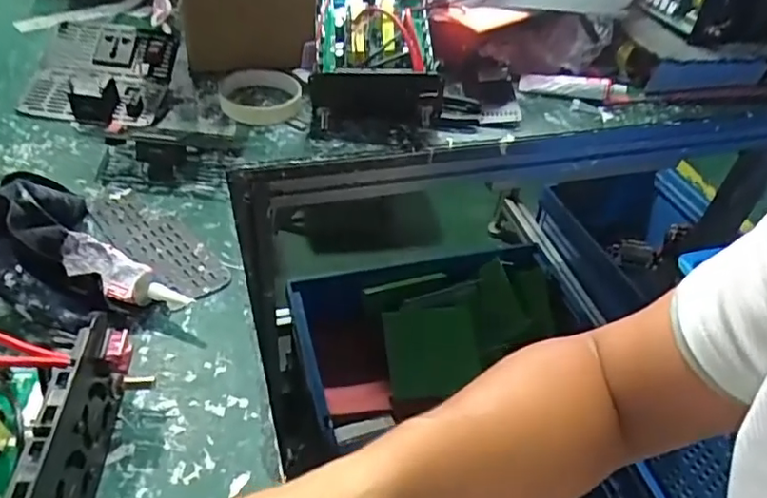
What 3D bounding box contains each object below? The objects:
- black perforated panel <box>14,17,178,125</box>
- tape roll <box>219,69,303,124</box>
[{"bbox_3d":[-0.296,-0.190,0.615,0.132,0.032,0.143,3,57,-6],"label":"black perforated panel"},{"bbox_3d":[-0.129,-0.162,0.626,0.083,0.023,0.083,-3,45,-11],"label":"tape roll"}]

